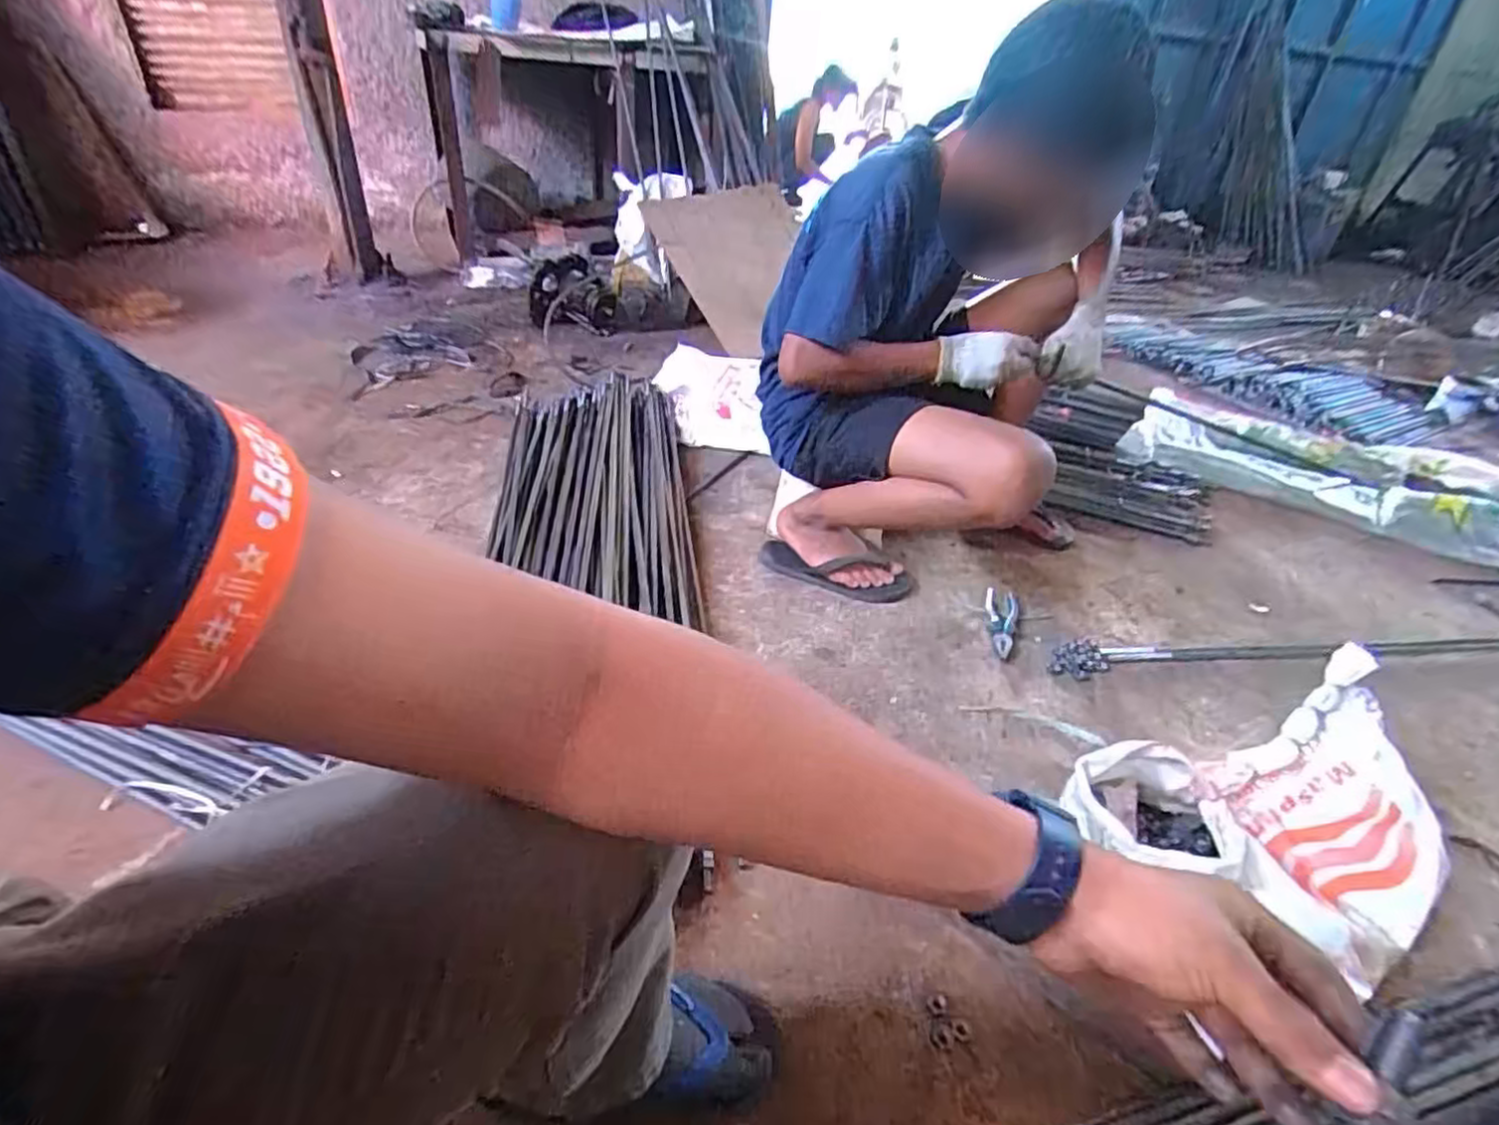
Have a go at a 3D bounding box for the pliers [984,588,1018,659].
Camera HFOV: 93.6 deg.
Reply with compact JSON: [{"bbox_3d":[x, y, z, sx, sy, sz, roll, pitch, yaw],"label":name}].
[{"bbox_3d":[0.413,0.098,1.161,0.052,0.018,0.158,14,37,11],"label":"pliers"}]

